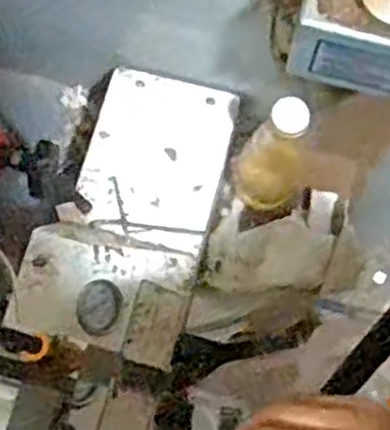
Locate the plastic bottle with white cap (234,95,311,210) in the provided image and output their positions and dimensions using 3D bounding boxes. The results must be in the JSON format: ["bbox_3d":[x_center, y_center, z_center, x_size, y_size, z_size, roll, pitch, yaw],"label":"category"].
[{"bbox_3d":[0.096,-0.080,0.886,0.076,0.217,0.091,20,74,5],"label":"plastic bottle with white cap"}]

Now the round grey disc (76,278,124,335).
[{"bbox_3d":[-0.094,0.091,0.767,0.053,0.009,0.047,-46,114,-37],"label":"round grey disc"}]

